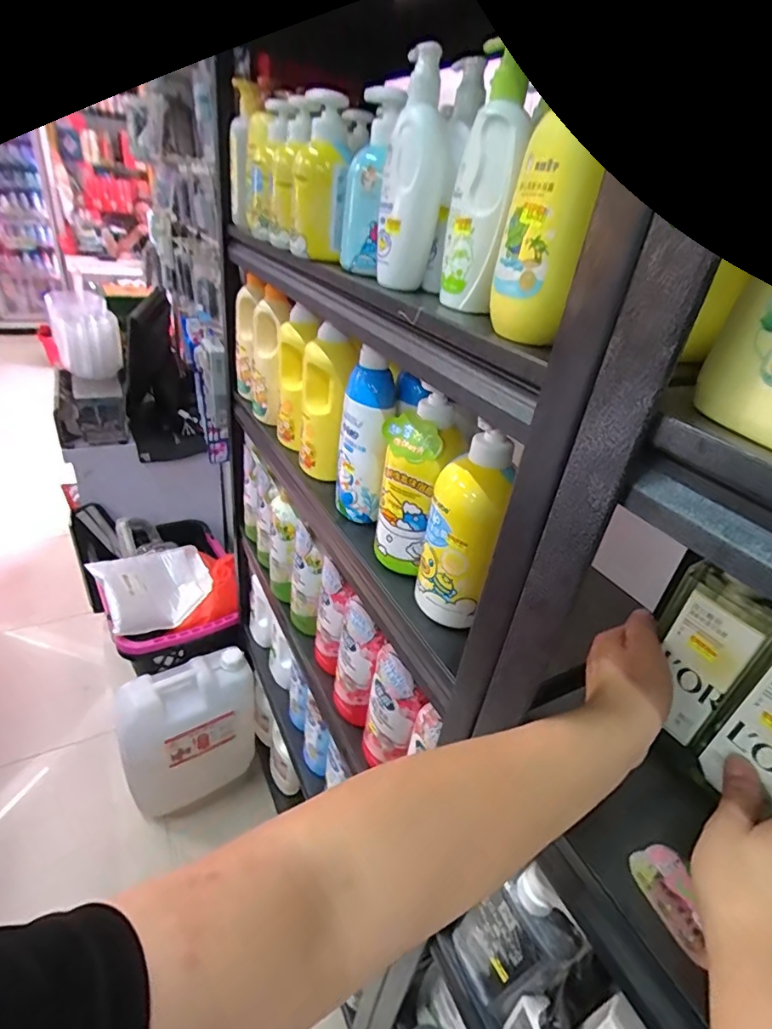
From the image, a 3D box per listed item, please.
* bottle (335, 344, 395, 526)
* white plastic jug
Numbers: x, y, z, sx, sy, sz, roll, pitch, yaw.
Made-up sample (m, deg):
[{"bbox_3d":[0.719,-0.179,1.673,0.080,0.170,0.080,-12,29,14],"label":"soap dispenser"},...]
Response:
[{"bbox_3d":[-0.028,-0.092,0.651,0.060,0.211,0.074,5,32,-5],"label":"bottle"},{"bbox_3d":[-0.531,0.587,1.381,0.331,0.346,0.197,-11,37,-27],"label":"white plastic jug"}]

